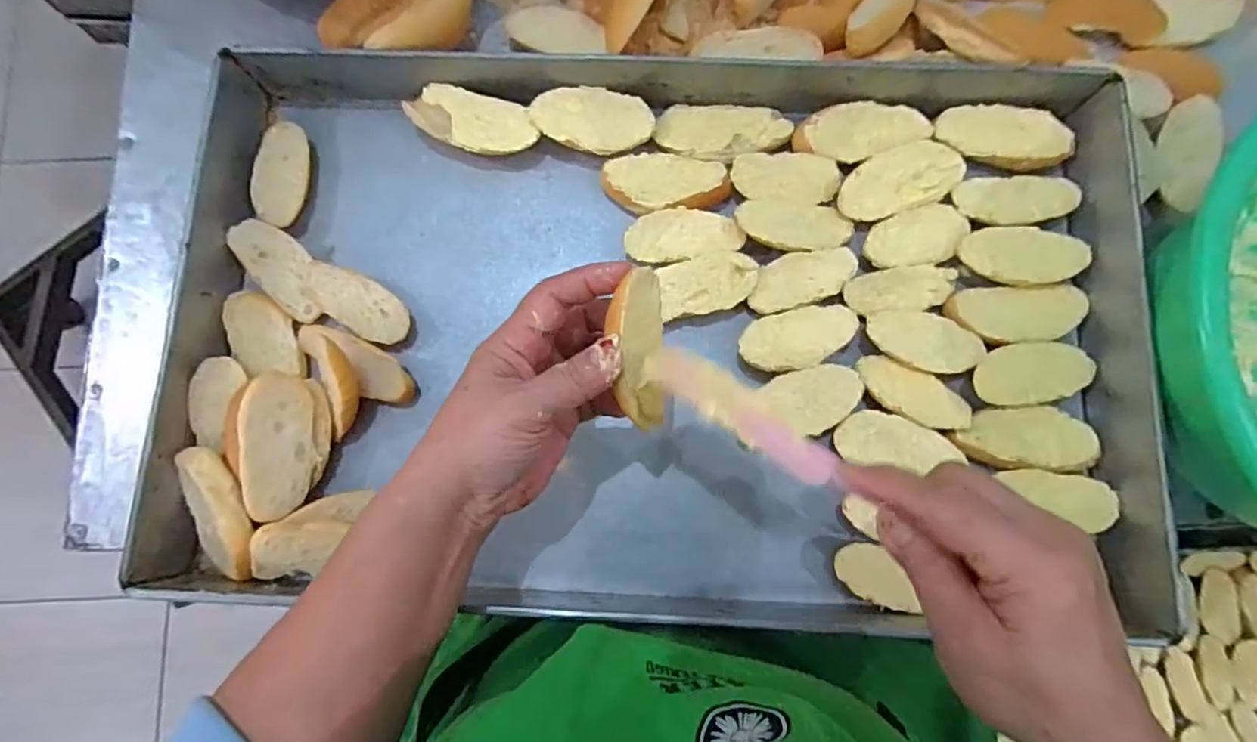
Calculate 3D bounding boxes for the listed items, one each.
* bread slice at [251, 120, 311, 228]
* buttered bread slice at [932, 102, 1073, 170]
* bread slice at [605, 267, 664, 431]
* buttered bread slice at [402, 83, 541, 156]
[{"bbox_3d":[-0.249,-0.140,0.424,0.034,0.021,0.075,3,81,1],"label":"bread slice"},{"bbox_3d":[0.267,-0.168,0.413,0.090,0.016,0.043,10,81,2],"label":"buttered bread slice"},{"bbox_3d":[0.002,-0.009,0.291,0.018,0.034,0.081,10,112,36],"label":"bread slice"},{"bbox_3d":[-0.111,-0.178,0.426,0.094,0.026,0.043,16,82,3],"label":"buttered bread slice"}]

